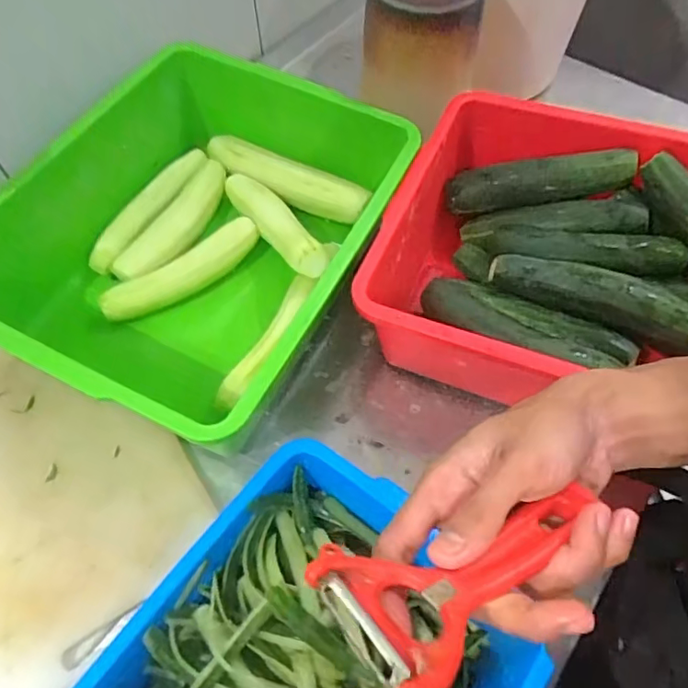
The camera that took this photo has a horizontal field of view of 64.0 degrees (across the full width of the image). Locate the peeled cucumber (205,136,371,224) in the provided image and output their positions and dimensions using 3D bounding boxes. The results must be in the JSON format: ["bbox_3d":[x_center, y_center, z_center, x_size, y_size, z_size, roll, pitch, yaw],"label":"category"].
[{"bbox_3d":[-0.069,-0.191,0.640,0.197,0.045,0.034,20,62,11],"label":"peeled cucumber"}]

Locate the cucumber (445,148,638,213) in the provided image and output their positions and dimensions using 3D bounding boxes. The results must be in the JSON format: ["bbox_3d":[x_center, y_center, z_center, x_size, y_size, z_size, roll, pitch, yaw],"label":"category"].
[{"bbox_3d":[0.206,-0.174,0.583,0.189,0.037,0.039,-6,59,12],"label":"cucumber"}]

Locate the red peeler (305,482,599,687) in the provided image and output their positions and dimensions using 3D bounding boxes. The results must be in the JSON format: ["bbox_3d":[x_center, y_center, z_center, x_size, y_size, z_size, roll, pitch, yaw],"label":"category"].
[{"bbox_3d":[0.058,0.093,0.238,0.137,0.029,0.062,-12,57,-34],"label":"red peeler"}]

